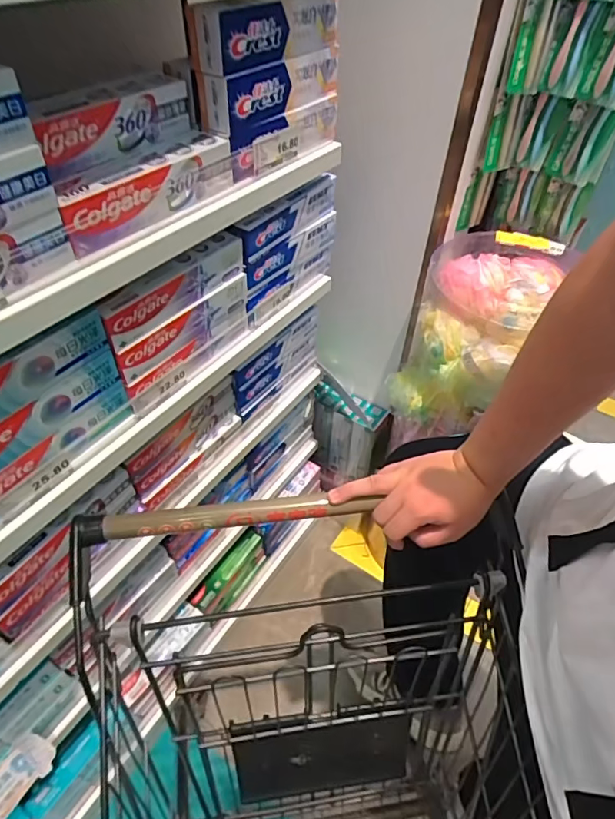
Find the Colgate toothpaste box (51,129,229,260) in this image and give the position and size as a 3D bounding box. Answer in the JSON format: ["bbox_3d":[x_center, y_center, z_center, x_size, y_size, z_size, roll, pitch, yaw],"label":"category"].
[{"bbox_3d":[-0.173,-0.237,0.517,0.058,0.053,0.224,26,52,20],"label":"Colgate toothpaste box"}]

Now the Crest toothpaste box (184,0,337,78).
[{"bbox_3d":[-0.041,-0.454,0.568,0.051,0.062,0.238,30,53,23],"label":"Crest toothpaste box"}]

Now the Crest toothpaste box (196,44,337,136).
[{"bbox_3d":[-0.041,-0.413,0.609,0.046,0.055,0.240,28,52,21],"label":"Crest toothpaste box"}]

